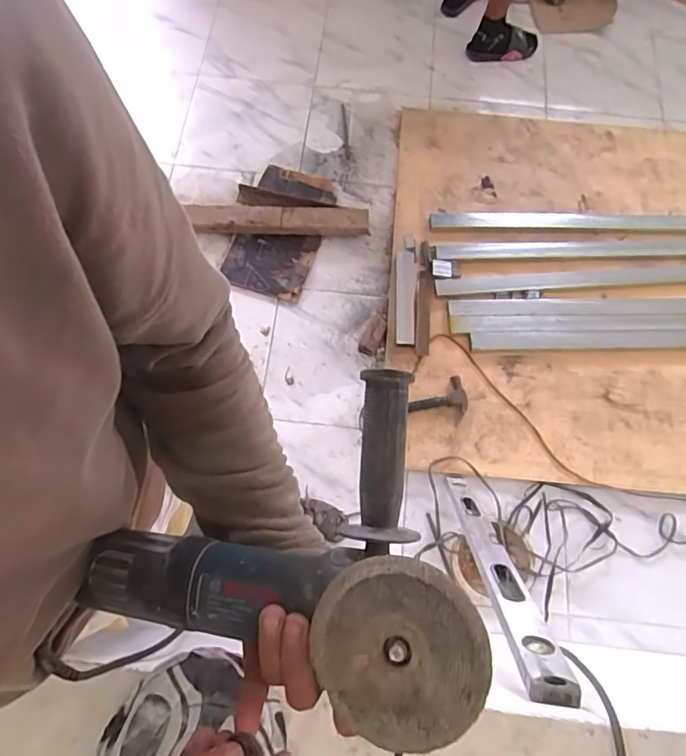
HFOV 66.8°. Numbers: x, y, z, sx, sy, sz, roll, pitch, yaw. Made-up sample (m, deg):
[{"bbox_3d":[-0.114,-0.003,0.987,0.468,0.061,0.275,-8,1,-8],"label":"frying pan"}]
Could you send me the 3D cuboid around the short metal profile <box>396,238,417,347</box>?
[{"bbox_3d":[0.177,-0.259,1.464,0.054,0.028,0.338,3,68,0],"label":"short metal profile"}]

